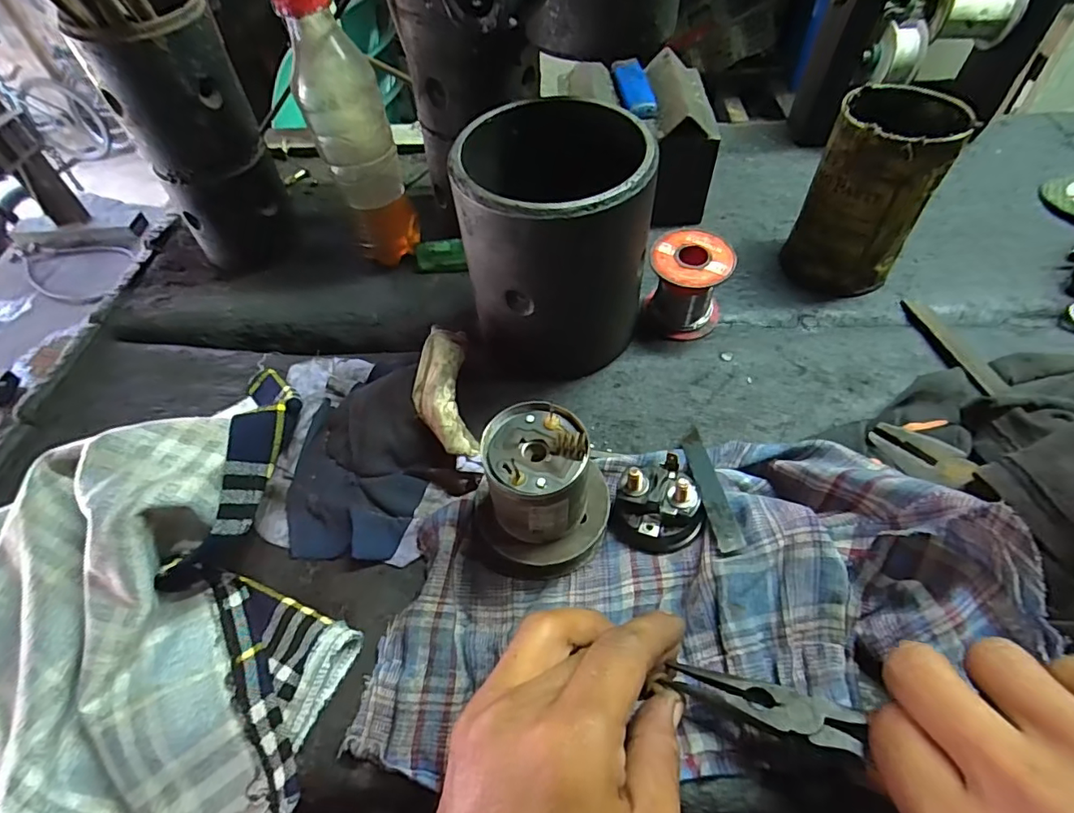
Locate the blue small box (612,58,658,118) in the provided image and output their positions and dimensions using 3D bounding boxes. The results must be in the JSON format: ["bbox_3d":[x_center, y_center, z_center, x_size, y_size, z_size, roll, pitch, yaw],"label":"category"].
[{"bbox_3d":[0.077,-0.254,0.421,0.021,0.014,0.075,-7,52,-2],"label":"blue small box"}]

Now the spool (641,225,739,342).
[{"bbox_3d":[0.102,-0.081,0.365,0.052,0.057,0.052,13,54,13],"label":"spool"}]

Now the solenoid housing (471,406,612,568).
[{"bbox_3d":[0.003,0.042,0.271,0.066,0.069,0.065,19,55,17],"label":"solenoid housing"}]

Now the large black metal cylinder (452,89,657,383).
[{"bbox_3d":[0.012,-0.096,0.328,0.105,0.144,0.102,0,52,4],"label":"large black metal cylinder"}]

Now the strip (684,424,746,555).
[{"bbox_3d":[0.094,0.042,0.292,0.012,0.005,0.085,-3,38,1],"label":"strip"}]

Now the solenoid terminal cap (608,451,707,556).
[{"bbox_3d":[0.064,0.051,0.281,0.043,0.032,0.041,-2,52,2],"label":"solenoid terminal cap"}]

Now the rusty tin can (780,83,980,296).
[{"bbox_3d":[0.227,-0.144,0.366,0.068,0.115,0.081,26,58,21],"label":"rusty tin can"}]

